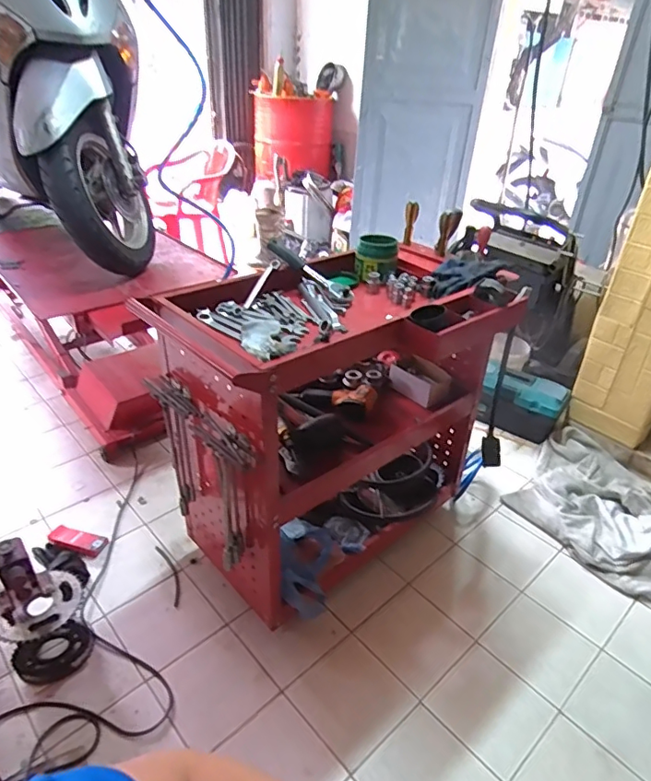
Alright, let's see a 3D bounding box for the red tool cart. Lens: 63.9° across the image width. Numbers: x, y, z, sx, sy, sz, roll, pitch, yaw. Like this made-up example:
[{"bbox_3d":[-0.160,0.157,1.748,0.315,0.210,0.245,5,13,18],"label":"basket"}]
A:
[{"bbox_3d":[0.041,0.067,1.199,0.715,0.631,0.447,-27,43,-38],"label":"red tool cart"}]

